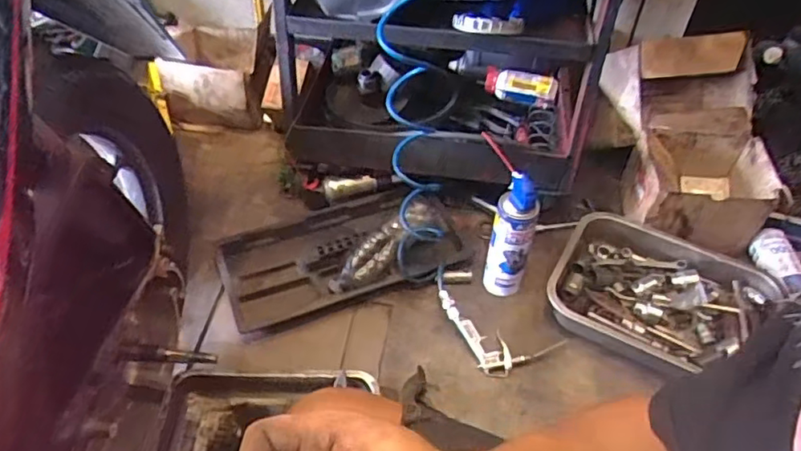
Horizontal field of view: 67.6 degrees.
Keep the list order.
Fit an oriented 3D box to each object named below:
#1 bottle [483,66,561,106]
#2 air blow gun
[{"bbox_3d":[0.250,-0.293,1.262,0.158,0.053,0.050,22,50,17],"label":"bottle"},{"bbox_3d":[0.151,0.183,1.001,0.211,0.032,0.108,35,53,6],"label":"air blow gun"}]

